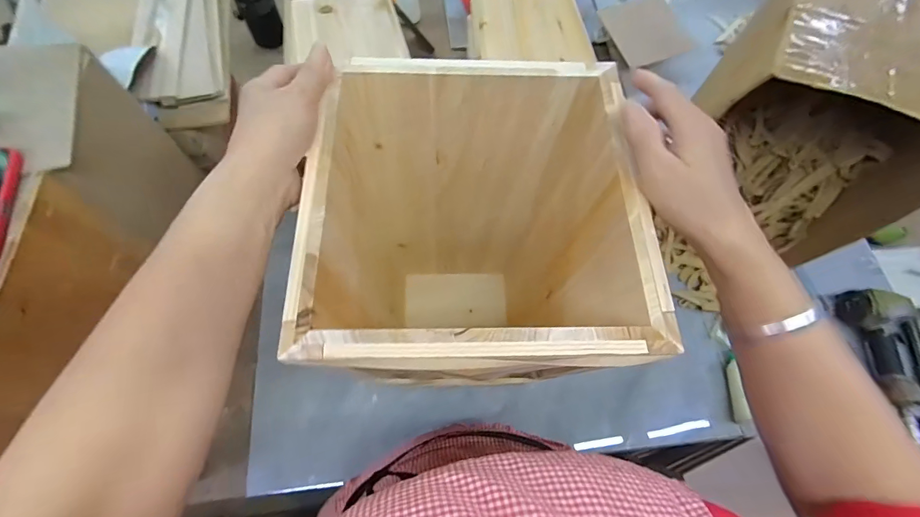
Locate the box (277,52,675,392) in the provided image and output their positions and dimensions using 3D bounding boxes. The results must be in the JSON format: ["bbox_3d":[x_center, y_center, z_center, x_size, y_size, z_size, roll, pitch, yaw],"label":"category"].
[{"bbox_3d":[0.002,0.030,0.496,0.250,0.429,0.247,1,68,-3],"label":"box"}]

